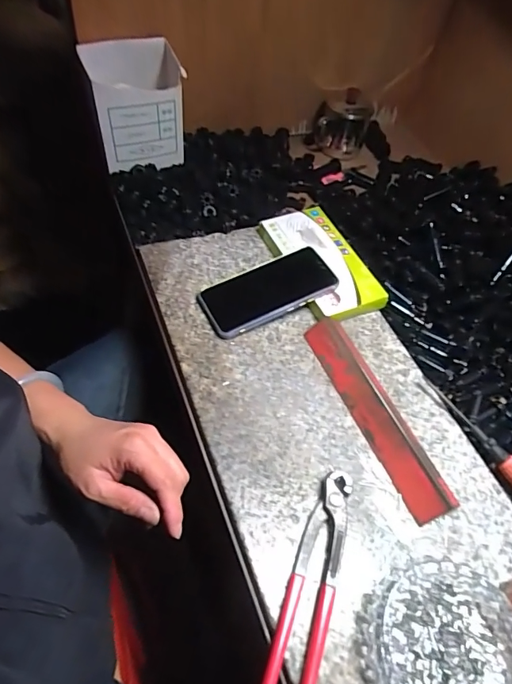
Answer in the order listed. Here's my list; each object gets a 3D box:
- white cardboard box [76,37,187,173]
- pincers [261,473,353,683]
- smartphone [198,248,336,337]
[{"bbox_3d":[-0.162,-0.318,0.616,0.115,0.146,0.070,-19,60,-20],"label":"white cardboard box"},{"bbox_3d":[0.045,0.202,0.365,0.038,0.018,0.198,19,54,6],"label":"pincers"},{"bbox_3d":[0.013,-0.063,0.542,0.158,0.015,0.080,-25,53,-14],"label":"smartphone"}]

